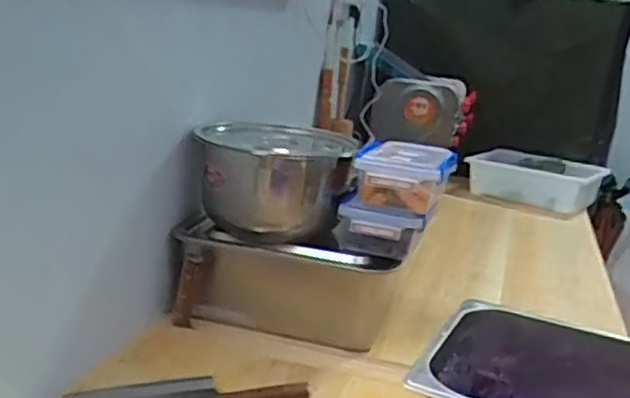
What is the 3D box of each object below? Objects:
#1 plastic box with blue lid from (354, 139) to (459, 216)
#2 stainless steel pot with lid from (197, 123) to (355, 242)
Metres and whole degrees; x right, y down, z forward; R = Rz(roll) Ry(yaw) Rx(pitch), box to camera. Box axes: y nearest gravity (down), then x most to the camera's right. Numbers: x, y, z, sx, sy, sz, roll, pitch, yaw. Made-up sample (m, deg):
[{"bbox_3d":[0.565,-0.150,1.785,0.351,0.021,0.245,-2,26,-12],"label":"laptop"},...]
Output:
[{"bbox_3d":[0.158,-0.037,1.163,0.173,0.080,0.182,8,15,9],"label":"plastic box with blue lid"},{"bbox_3d":[-0.075,-0.037,1.323,0.280,0.171,0.257,5,15,0],"label":"stainless steel pot with lid"}]

